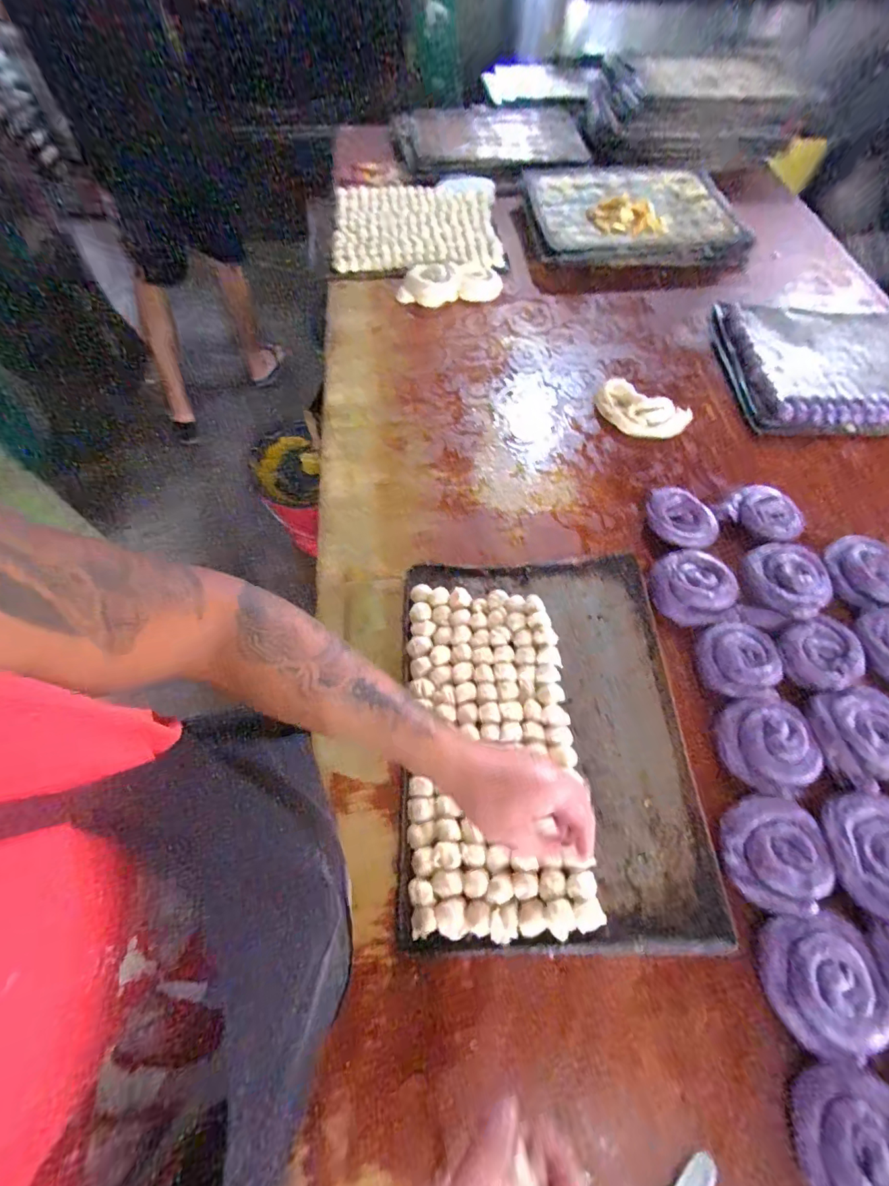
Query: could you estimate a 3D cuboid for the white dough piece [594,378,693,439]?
[{"bbox_3d":[0.347,-0.322,0.821,0.162,0.029,0.106,27,63,14],"label":"white dough piece"}]

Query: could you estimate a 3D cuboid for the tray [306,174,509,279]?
[{"bbox_3d":[-0.074,-0.876,1.094,0.406,0.053,0.387,-4,62,-3],"label":"tray"}]

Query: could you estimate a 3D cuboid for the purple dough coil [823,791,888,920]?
[{"bbox_3d":[0.468,0.278,0.491,0.100,0.023,0.117,4,60,1],"label":"purple dough coil"}]

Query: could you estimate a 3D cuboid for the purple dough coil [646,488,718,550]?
[{"bbox_3d":[0.360,-0.114,0.704,0.109,0.029,0.099,35,66,17],"label":"purple dough coil"}]

